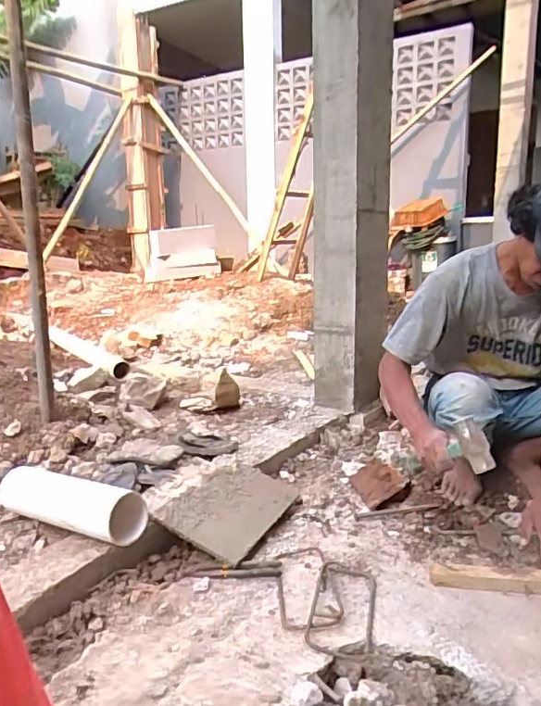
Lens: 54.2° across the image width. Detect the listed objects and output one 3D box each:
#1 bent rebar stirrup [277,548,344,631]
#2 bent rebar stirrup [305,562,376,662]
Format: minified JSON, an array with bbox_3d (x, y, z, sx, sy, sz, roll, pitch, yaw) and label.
[{"bbox_3d":[0.072,0.476,1.089,0.117,0.013,0.250,-1,14,-4],"label":"bent rebar stirrup"},{"bbox_3d":[0.141,0.488,1.020,0.117,0.013,0.240,1,11,14],"label":"bent rebar stirrup"}]

